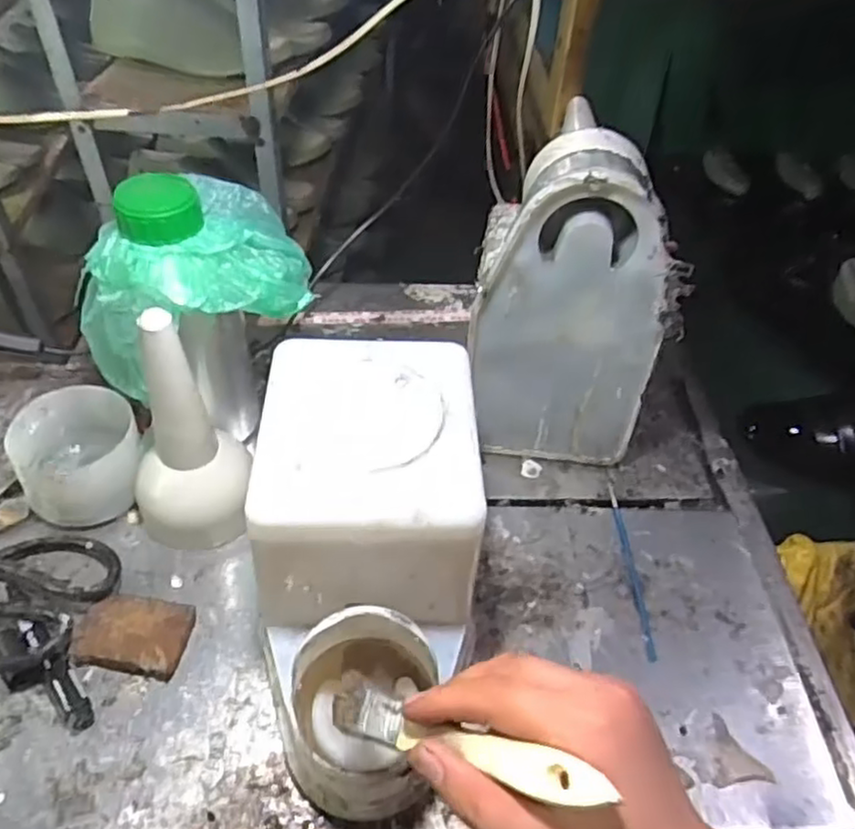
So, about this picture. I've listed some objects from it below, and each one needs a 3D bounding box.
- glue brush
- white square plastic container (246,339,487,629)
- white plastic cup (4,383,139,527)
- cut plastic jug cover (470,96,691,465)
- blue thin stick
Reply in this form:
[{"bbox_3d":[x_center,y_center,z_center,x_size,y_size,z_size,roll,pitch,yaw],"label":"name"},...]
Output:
[{"bbox_3d":[0.010,0.142,0.304,0.147,0.009,0.019,-5,35,42],"label":"glue brush"},{"bbox_3d":[-0.037,0.038,0.441,0.129,0.098,0.153,0,47,-3],"label":"white square plastic container"},{"bbox_3d":[-0.265,0.034,0.537,0.086,0.064,0.100,-22,51,-21],"label":"white plastic cup"},{"bbox_3d":[0.105,-0.078,0.543,0.143,0.256,0.086,5,47,2],"label":"cut plastic jug cover"},{"bbox_3d":[0.156,0.113,0.534,0.008,0.005,0.152,1,47,-2],"label":"blue thin stick"}]

